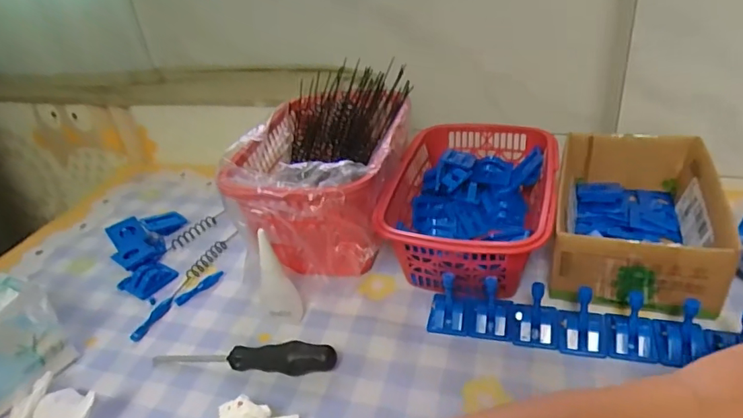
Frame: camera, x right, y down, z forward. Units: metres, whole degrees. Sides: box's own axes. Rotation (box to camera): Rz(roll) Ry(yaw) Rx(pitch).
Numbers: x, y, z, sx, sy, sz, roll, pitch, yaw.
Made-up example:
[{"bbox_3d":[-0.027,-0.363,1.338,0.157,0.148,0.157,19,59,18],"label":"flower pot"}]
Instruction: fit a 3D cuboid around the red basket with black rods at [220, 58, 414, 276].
[{"bbox_3d":[-0.038,-0.038,0.545,0.152,0.125,0.246,3,34,17],"label":"red basket with black rods"}]

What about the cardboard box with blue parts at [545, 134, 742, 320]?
[{"bbox_3d":[0.236,0.006,0.462,0.124,0.071,0.184,6,35,20],"label":"cardboard box with blue parts"}]

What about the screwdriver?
[{"bbox_3d":[-0.106,0.122,0.415,0.153,0.025,0.021,0,34,12],"label":"screwdriver"}]

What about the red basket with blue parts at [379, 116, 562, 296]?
[{"bbox_3d":[0.102,-0.004,0.502,0.144,0.078,0.210,5,35,19],"label":"red basket with blue parts"}]

